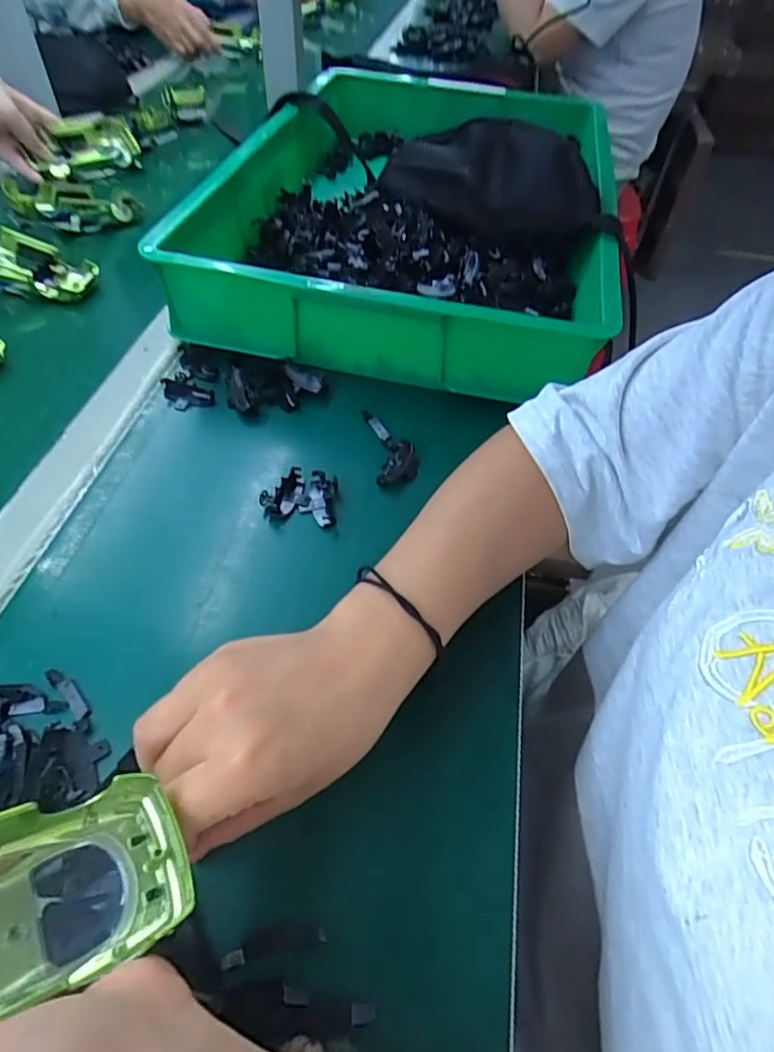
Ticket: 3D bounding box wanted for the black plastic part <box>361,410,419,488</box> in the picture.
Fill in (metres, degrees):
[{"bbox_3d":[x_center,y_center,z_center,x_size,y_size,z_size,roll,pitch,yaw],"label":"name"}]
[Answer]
[{"bbox_3d":[0.004,-0.063,0.418,0.033,0.010,0.078,-6,53,-8],"label":"black plastic part"}]

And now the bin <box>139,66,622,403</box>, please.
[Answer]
[{"bbox_3d":[0.033,-0.345,0.589,0.353,0.102,0.547,12,52,5],"label":"bin"}]

